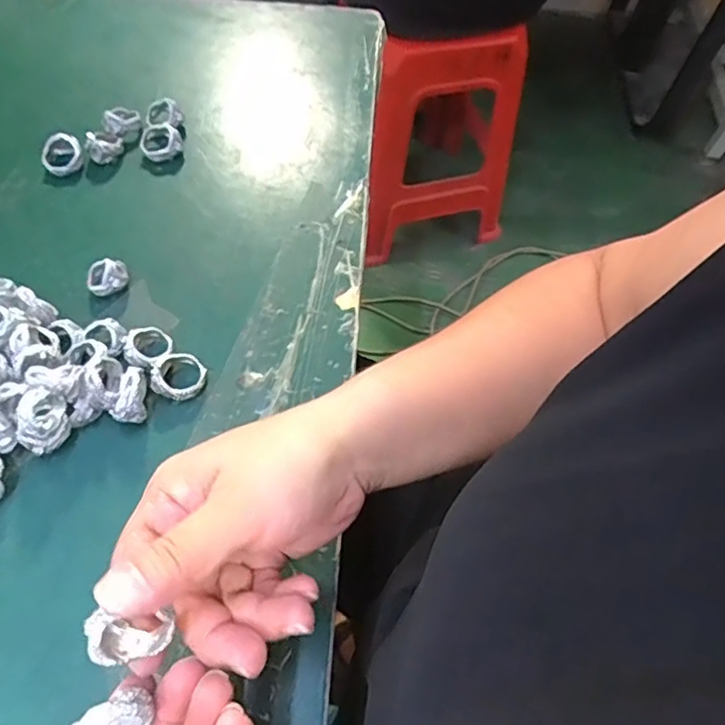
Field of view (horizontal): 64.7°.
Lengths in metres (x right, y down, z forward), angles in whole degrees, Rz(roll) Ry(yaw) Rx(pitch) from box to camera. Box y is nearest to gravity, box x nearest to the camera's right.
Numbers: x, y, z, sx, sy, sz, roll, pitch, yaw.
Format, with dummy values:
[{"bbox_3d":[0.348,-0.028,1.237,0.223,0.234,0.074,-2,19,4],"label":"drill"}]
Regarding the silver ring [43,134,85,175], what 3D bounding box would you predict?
[{"bbox_3d":[-0.217,-0.150,0.415,0.028,0.021,0.022,-15,61,-12],"label":"silver ring"}]

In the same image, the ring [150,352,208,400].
[{"bbox_3d":[-0.106,0.007,0.334,0.025,0.017,0.029,18,60,7],"label":"ring"}]

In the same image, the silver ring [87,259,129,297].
[{"bbox_3d":[-0.162,-0.054,0.365,0.025,0.016,0.021,-17,62,-13],"label":"silver ring"}]

